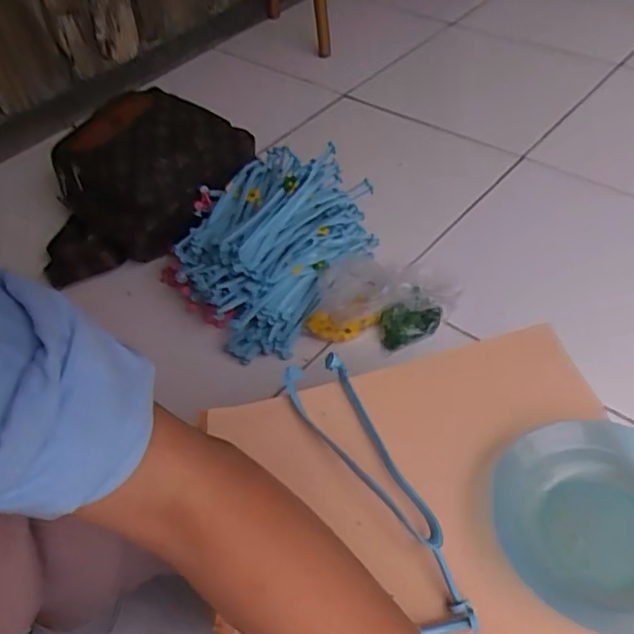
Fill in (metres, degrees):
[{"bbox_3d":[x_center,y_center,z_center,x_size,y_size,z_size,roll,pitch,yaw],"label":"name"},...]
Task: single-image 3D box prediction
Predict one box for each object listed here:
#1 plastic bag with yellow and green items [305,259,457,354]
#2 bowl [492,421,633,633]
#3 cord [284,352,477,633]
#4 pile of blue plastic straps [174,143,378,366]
[{"bbox_3d":[0.088,-0.022,0.807,0.189,0.058,0.114,8,50,13],"label":"plastic bag with yellow and green items"},{"bbox_3d":[0.177,0.126,0.373,0.122,0.031,0.127,-3,48,4],"label":"bowl"},{"bbox_3d":[-0.032,0.125,0.398,0.196,0.014,0.207,-14,48,-6],"label":"cord"},{"bbox_3d":[-0.073,-0.102,0.842,0.212,0.146,0.255,30,58,29],"label":"pile of blue plastic straps"}]

